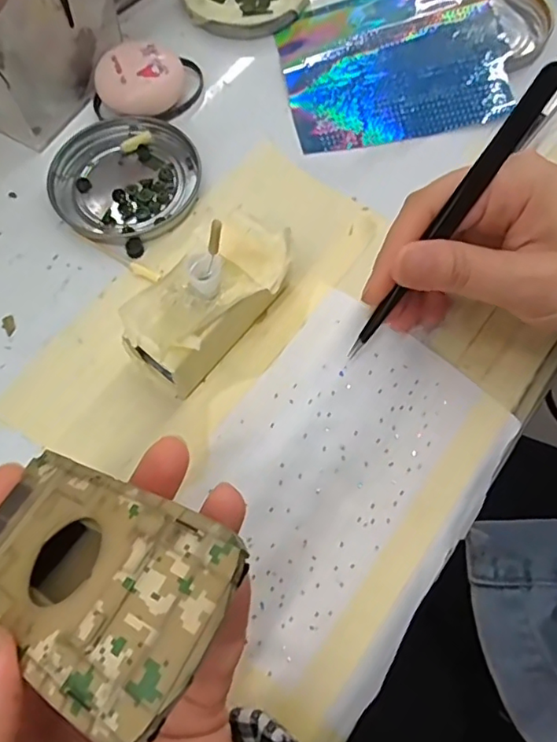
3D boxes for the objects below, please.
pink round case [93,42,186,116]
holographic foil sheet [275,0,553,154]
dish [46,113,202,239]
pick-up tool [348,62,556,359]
[{"bbox_3d":[-0.078,-0.162,0.316,0.046,0.023,0.039,9,69,4],"label":"pink round case"},{"bbox_3d":[0.084,-0.189,0.328,0.161,0.016,0.109,-9,69,-3],"label":"holographic foil sheet"},{"bbox_3d":[-0.083,-0.106,0.302,0.077,0.008,0.075,0,68,1],"label":"dish"},{"bbox_3d":[0.066,-0.057,0.227,0.008,0.013,0.133,41,117,15],"label":"pick-up tool"}]

